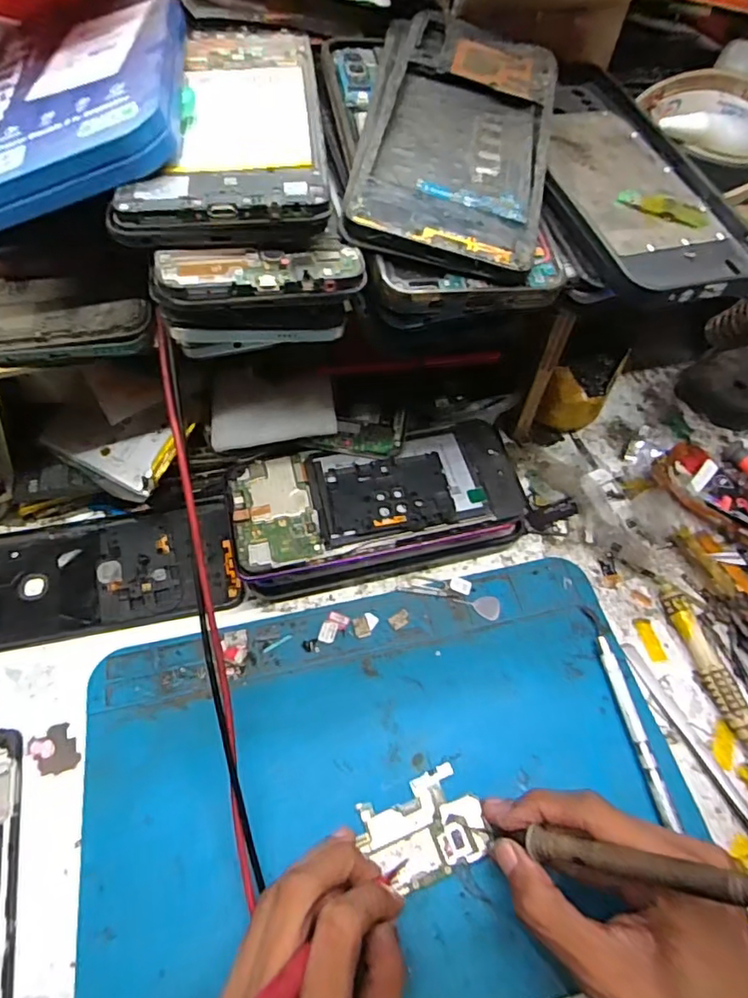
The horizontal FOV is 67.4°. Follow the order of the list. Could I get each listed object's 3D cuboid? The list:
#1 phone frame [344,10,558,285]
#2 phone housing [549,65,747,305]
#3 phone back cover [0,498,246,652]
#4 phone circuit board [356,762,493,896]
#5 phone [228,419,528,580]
[{"bbox_3d":[0.036,-0.158,0.234,0.076,0.014,0.153,10,59,5],"label":"phone frame"},{"bbox_3d":[0.116,-0.156,0.267,0.080,0.015,0.174,-10,59,-7],"label":"phone housing"},{"bbox_3d":[-0.166,0.044,0.343,0.162,0.006,0.075,-9,59,-6],"label":"phone back cover"},{"bbox_3d":[0.025,0.161,0.274,0.056,0.004,0.042,-19,61,-12],"label":"phone circuit board"},{"bbox_3d":[0.002,-0.004,0.318,0.162,0.009,0.069,-11,59,-7],"label":"phone"}]

